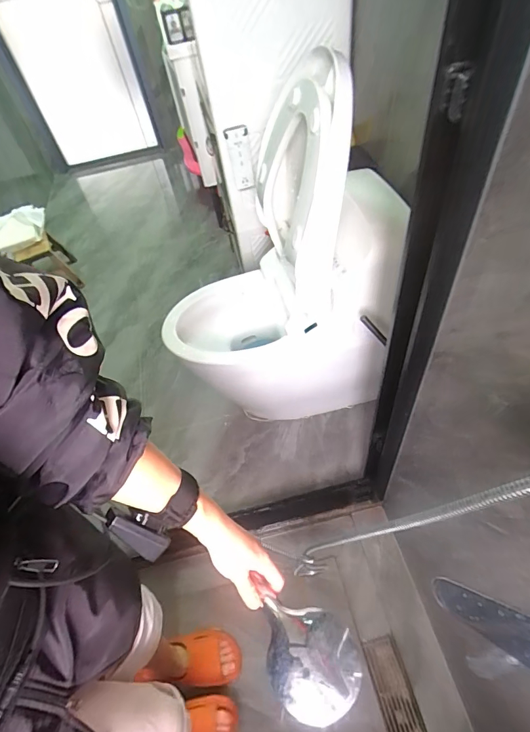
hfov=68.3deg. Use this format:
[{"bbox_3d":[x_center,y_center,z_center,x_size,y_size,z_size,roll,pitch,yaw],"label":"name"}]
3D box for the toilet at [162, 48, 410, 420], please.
[{"bbox_3d":[0.011,-0.205,1.054,0.563,0.884,0.388,-8,56,-3],"label":"toilet"}]

